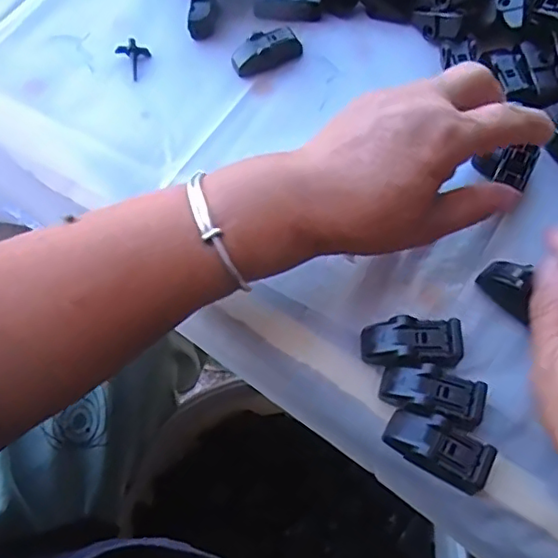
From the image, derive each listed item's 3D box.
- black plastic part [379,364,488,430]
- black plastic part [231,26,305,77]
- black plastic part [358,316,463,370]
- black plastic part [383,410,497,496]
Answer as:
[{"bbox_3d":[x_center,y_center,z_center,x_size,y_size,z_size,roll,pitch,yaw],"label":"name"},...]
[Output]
[{"bbox_3d":[0.077,0.058,0.293,0.048,0.015,0.024,19,68,10],"label":"black plastic part"},{"bbox_3d":[-0.008,-0.151,0.386,0.045,0.015,0.021,-18,67,-6],"label":"black plastic part"},{"bbox_3d":[0.068,0.034,0.304,0.049,0.016,0.025,5,67,5],"label":"black plastic part"},{"bbox_3d":[0.076,0.081,0.281,0.048,0.014,0.025,28,70,14],"label":"black plastic part"}]

